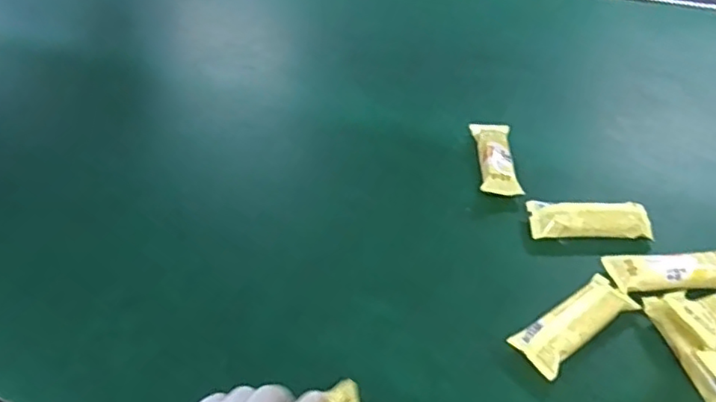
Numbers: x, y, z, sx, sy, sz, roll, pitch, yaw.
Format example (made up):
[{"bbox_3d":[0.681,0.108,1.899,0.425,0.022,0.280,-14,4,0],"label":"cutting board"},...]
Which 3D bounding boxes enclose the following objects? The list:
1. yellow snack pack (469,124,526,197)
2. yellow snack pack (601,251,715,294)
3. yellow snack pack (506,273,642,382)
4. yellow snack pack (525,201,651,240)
[{"bbox_3d":[0.182,-0.057,0.776,0.051,0.019,0.128,-2,46,2],"label":"yellow snack pack"},{"bbox_3d":[0.339,0.075,0.626,0.138,0.022,0.050,-2,46,2],"label":"yellow snack pack"},{"bbox_3d":[0.219,0.120,0.592,0.135,0.025,0.050,-30,52,-22],"label":"yellow snack pack"},{"bbox_3d":[0.270,0.020,0.690,0.133,0.021,0.046,0,47,3],"label":"yellow snack pack"}]

